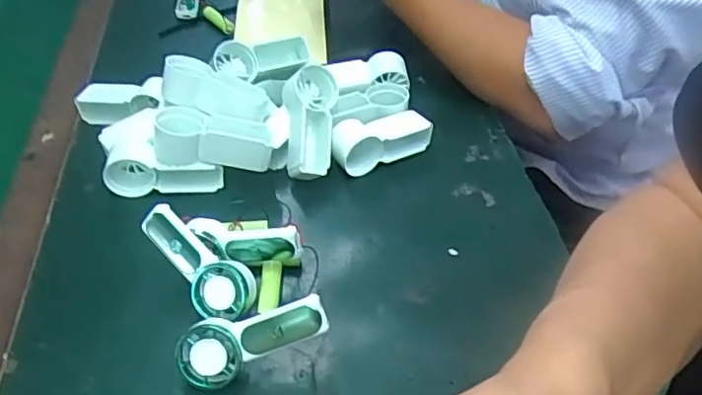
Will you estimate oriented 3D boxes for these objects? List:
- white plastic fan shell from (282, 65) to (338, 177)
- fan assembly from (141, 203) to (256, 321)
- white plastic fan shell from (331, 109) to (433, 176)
[{"bbox_3d":[-0.036,-0.063,0.510,0.046,0.026,0.100,-1,69,2],"label":"white plastic fan shell"},{"bbox_3d":[-0.102,0.041,0.409,0.092,0.025,0.033,43,100,11],"label":"fan assembly"},{"bbox_3d":[0.029,-0.049,0.522,0.089,0.037,0.033,-18,46,-16],"label":"white plastic fan shell"}]

